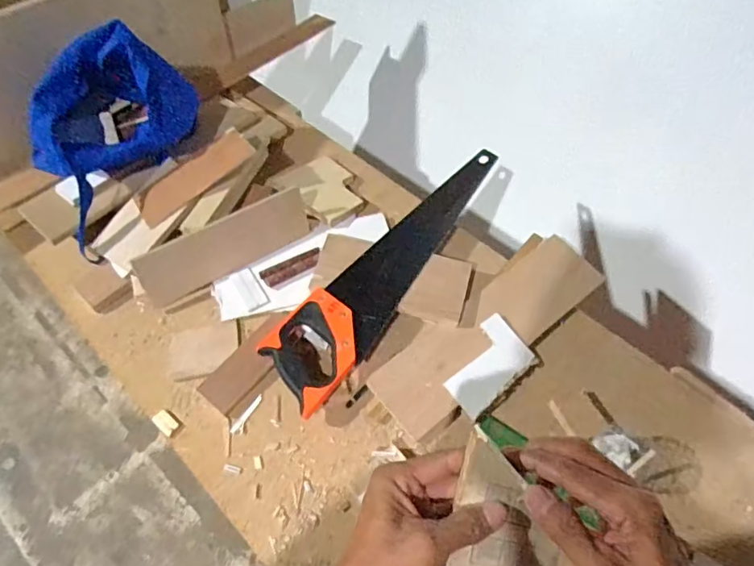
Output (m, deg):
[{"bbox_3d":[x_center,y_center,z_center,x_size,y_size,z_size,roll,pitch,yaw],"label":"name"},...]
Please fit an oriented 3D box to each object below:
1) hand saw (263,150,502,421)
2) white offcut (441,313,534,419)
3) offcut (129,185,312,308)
[{"bbox_3d":[0.035,-0.044,0.792,0.116,0.048,0.535,33,63,19],"label":"hand saw"},{"bbox_3d":[0.149,0.113,0.722,0.135,0.017,0.079,-40,66,-23],"label":"white offcut"},{"bbox_3d":[-0.219,-0.054,0.781,0.257,0.087,0.011,-30,41,-18],"label":"offcut"}]

